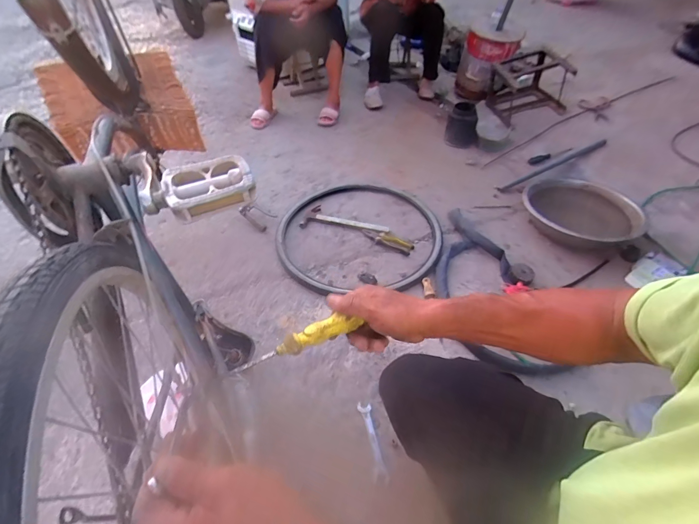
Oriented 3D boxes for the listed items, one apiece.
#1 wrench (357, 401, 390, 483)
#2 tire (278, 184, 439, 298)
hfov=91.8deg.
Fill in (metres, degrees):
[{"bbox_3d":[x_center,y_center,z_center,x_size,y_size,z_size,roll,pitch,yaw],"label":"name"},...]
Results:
[{"bbox_3d":[0.051,0.391,0.755,0.032,0.013,0.187,-11,30,-8],"label":"wrench"},{"bbox_3d":[0.039,-0.112,1.226,0.564,0.041,0.592,-1,47,1],"label":"tire"}]

